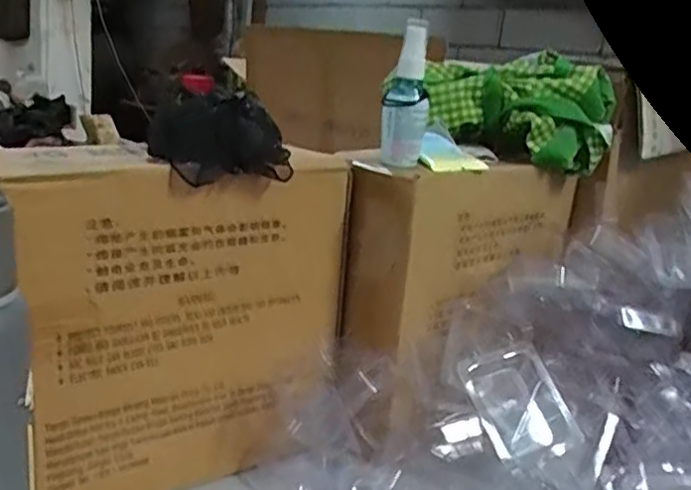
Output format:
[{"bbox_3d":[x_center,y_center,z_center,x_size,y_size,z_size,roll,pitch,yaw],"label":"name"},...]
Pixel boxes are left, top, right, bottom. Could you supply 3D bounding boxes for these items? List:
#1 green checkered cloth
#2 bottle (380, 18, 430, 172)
[{"bbox_3d":[0.175,-0.141,0.706,0.192,0.098,0.094,10,16,15],"label":"green checkered cloth"},{"bbox_3d":[0.052,-0.127,0.577,0.038,0.119,0.029,7,16,4],"label":"bottle"}]

